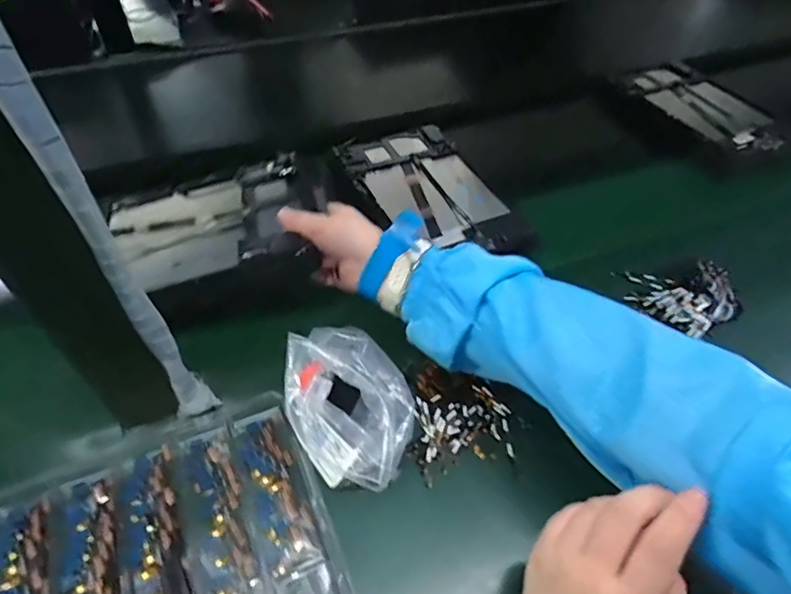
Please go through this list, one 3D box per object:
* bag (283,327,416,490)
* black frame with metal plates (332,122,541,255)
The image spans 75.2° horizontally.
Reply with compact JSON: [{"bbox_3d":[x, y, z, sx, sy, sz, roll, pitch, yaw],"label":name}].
[{"bbox_3d":[-0.035,0.087,0.392,0.086,0.069,0.125,-32,58,-28],"label":"bag"},{"bbox_3d":[0.037,-0.127,0.604,0.139,0.023,0.255,-18,50,-19],"label":"black frame with metal plates"}]

